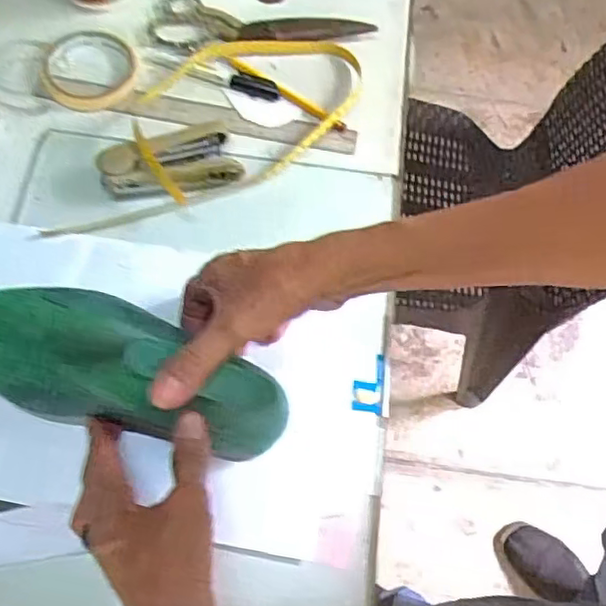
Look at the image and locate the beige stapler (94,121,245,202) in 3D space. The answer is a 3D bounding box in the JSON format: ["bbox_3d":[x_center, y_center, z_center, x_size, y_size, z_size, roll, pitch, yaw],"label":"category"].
[{"bbox_3d":[-0.114,-0.118,0.543,0.113,0.035,0.051,-14,65,-17],"label":"beige stapler"}]

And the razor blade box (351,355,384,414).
[{"bbox_3d":[0.053,0.064,0.509,0.024,0.007,0.045,7,67,0],"label":"razor blade box"}]

